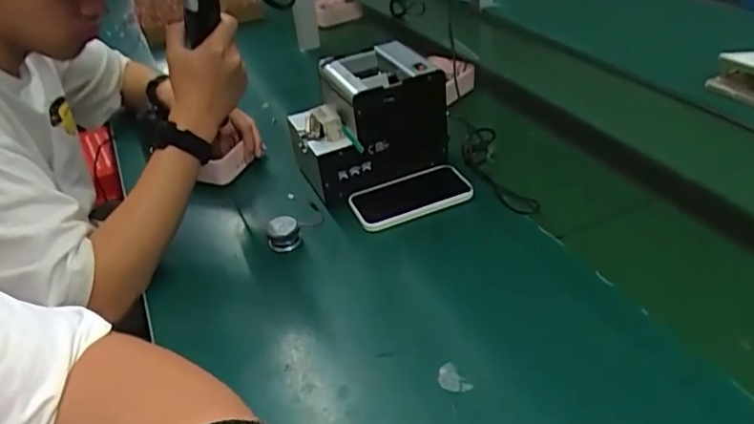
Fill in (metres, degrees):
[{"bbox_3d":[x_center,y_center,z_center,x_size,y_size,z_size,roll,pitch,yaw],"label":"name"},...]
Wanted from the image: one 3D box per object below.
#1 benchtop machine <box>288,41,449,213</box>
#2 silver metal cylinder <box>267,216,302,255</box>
[{"bbox_3d":[-0.017,-0.123,0.759,0.181,0.140,0.139,-24,39,-22],"label":"benchtop machine"},{"bbox_3d":[-0.113,0.027,0.686,0.038,0.036,0.029,-9,36,-4],"label":"silver metal cylinder"}]

